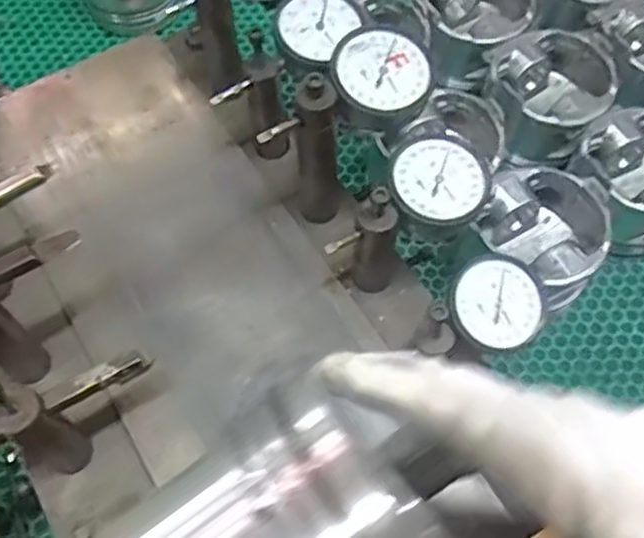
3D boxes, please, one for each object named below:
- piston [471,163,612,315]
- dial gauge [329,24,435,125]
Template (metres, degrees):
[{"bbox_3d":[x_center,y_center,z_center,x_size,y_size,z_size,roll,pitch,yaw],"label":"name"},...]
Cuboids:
[{"bbox_3d":[0.164,-0.019,0.557,0.092,0.079,0.098,-32,67,-17],"label":"piston"},{"bbox_3d":[0.030,-0.105,0.389,0.052,0.017,0.054,1,62,-1],"label":"dial gauge"}]

